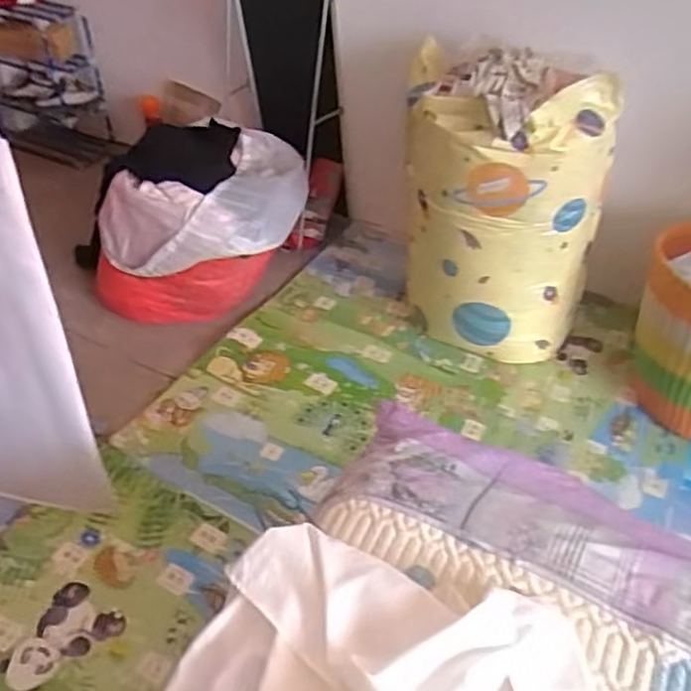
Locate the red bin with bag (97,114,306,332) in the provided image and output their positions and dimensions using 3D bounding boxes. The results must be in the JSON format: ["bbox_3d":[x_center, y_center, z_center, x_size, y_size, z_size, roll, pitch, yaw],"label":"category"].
[{"bbox_3d":[-0.386,-0.331,1.875,0.539,0.415,0.423,1,42,0],"label":"red bin with bag"}]

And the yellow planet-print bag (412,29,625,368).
[{"bbox_3d":[0.366,-0.331,1.675,0.442,0.674,0.347,1,42,0],"label":"yellow planet-print bag"}]

